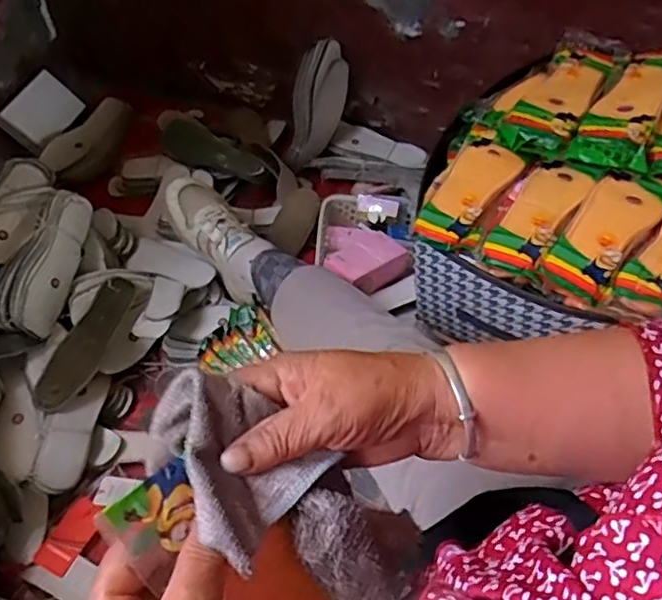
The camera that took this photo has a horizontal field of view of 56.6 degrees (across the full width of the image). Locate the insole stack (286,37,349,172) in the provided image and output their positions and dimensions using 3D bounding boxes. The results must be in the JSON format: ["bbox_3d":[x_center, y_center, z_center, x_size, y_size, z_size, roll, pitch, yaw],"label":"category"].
[{"bbox_3d":[-0.027,-0.361,1.151,0.080,0.233,0.080,20,18,13],"label":"insole stack"}]

